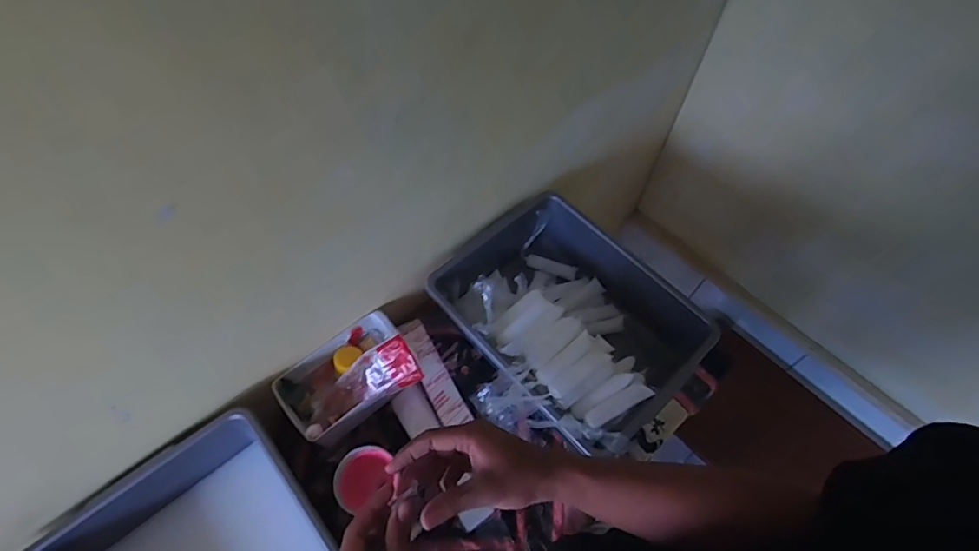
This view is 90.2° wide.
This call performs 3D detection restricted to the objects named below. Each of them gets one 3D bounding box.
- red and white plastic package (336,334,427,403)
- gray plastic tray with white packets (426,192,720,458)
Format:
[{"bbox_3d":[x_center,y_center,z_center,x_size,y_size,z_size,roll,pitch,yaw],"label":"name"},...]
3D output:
[{"bbox_3d":[-0.165,0.145,0.708,0.138,0.015,0.070,-31,87,18],"label":"red and white plastic package"},{"bbox_3d":[0.112,0.078,0.810,0.317,0.131,0.408,-37,67,-22],"label":"gray plastic tray with white packets"}]

